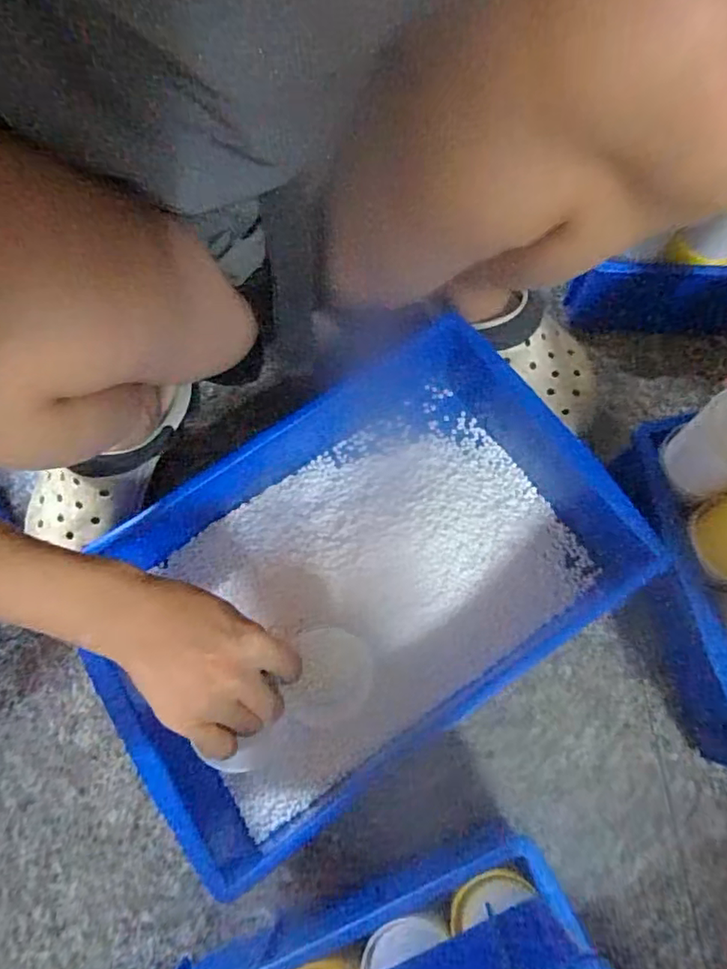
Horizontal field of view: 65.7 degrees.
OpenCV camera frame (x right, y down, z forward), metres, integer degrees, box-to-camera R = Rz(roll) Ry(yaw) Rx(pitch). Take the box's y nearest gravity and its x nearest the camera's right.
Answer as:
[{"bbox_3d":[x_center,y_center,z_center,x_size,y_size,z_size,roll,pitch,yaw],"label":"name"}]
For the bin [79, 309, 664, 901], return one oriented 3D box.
[{"bbox_3d":[-0.025,0.071,0.497,0.434,0.120,0.324,-32,74,-7],"label":"bin"}]

